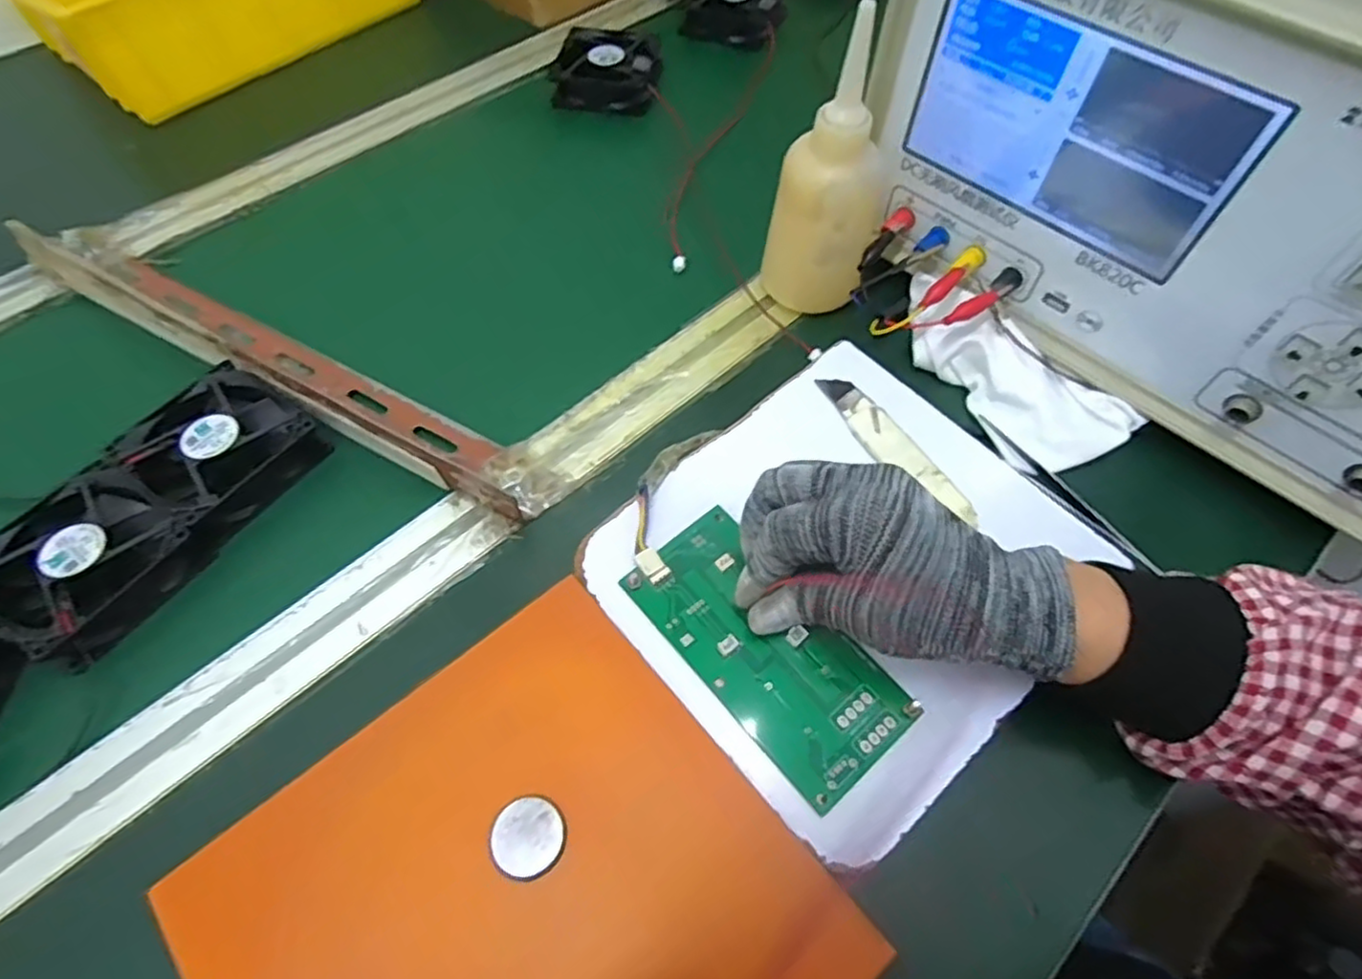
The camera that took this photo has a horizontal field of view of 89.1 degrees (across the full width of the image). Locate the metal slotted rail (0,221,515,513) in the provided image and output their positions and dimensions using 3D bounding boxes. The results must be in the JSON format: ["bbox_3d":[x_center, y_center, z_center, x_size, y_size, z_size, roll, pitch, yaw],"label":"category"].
[{"bbox_3d":[-0.244,-0.078,0.409,0.379,0.034,0.047,25,63,15],"label":"metal slotted rail"}]

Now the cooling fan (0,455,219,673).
[{"bbox_3d":[-0.293,0.035,0.346,0.078,0.027,0.083,28,64,17],"label":"cooling fan"}]

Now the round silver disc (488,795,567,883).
[{"bbox_3d":[-0.060,0.137,0.272,0.029,0.004,0.029,-1,59,1],"label":"round silver disc"}]

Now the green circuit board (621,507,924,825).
[{"bbox_3d":[0.038,0.071,0.316,0.063,0.005,0.133,-39,68,-19],"label":"green circuit board"}]

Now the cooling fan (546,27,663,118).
[{"bbox_3d":[-0.061,-0.348,0.570,0.084,0.023,0.079,4,60,4],"label":"cooling fan"}]

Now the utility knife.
[{"bbox_3d":[0.111,-0.024,0.368,0.021,0.007,0.107,-29,63,-15],"label":"utility knife"}]

